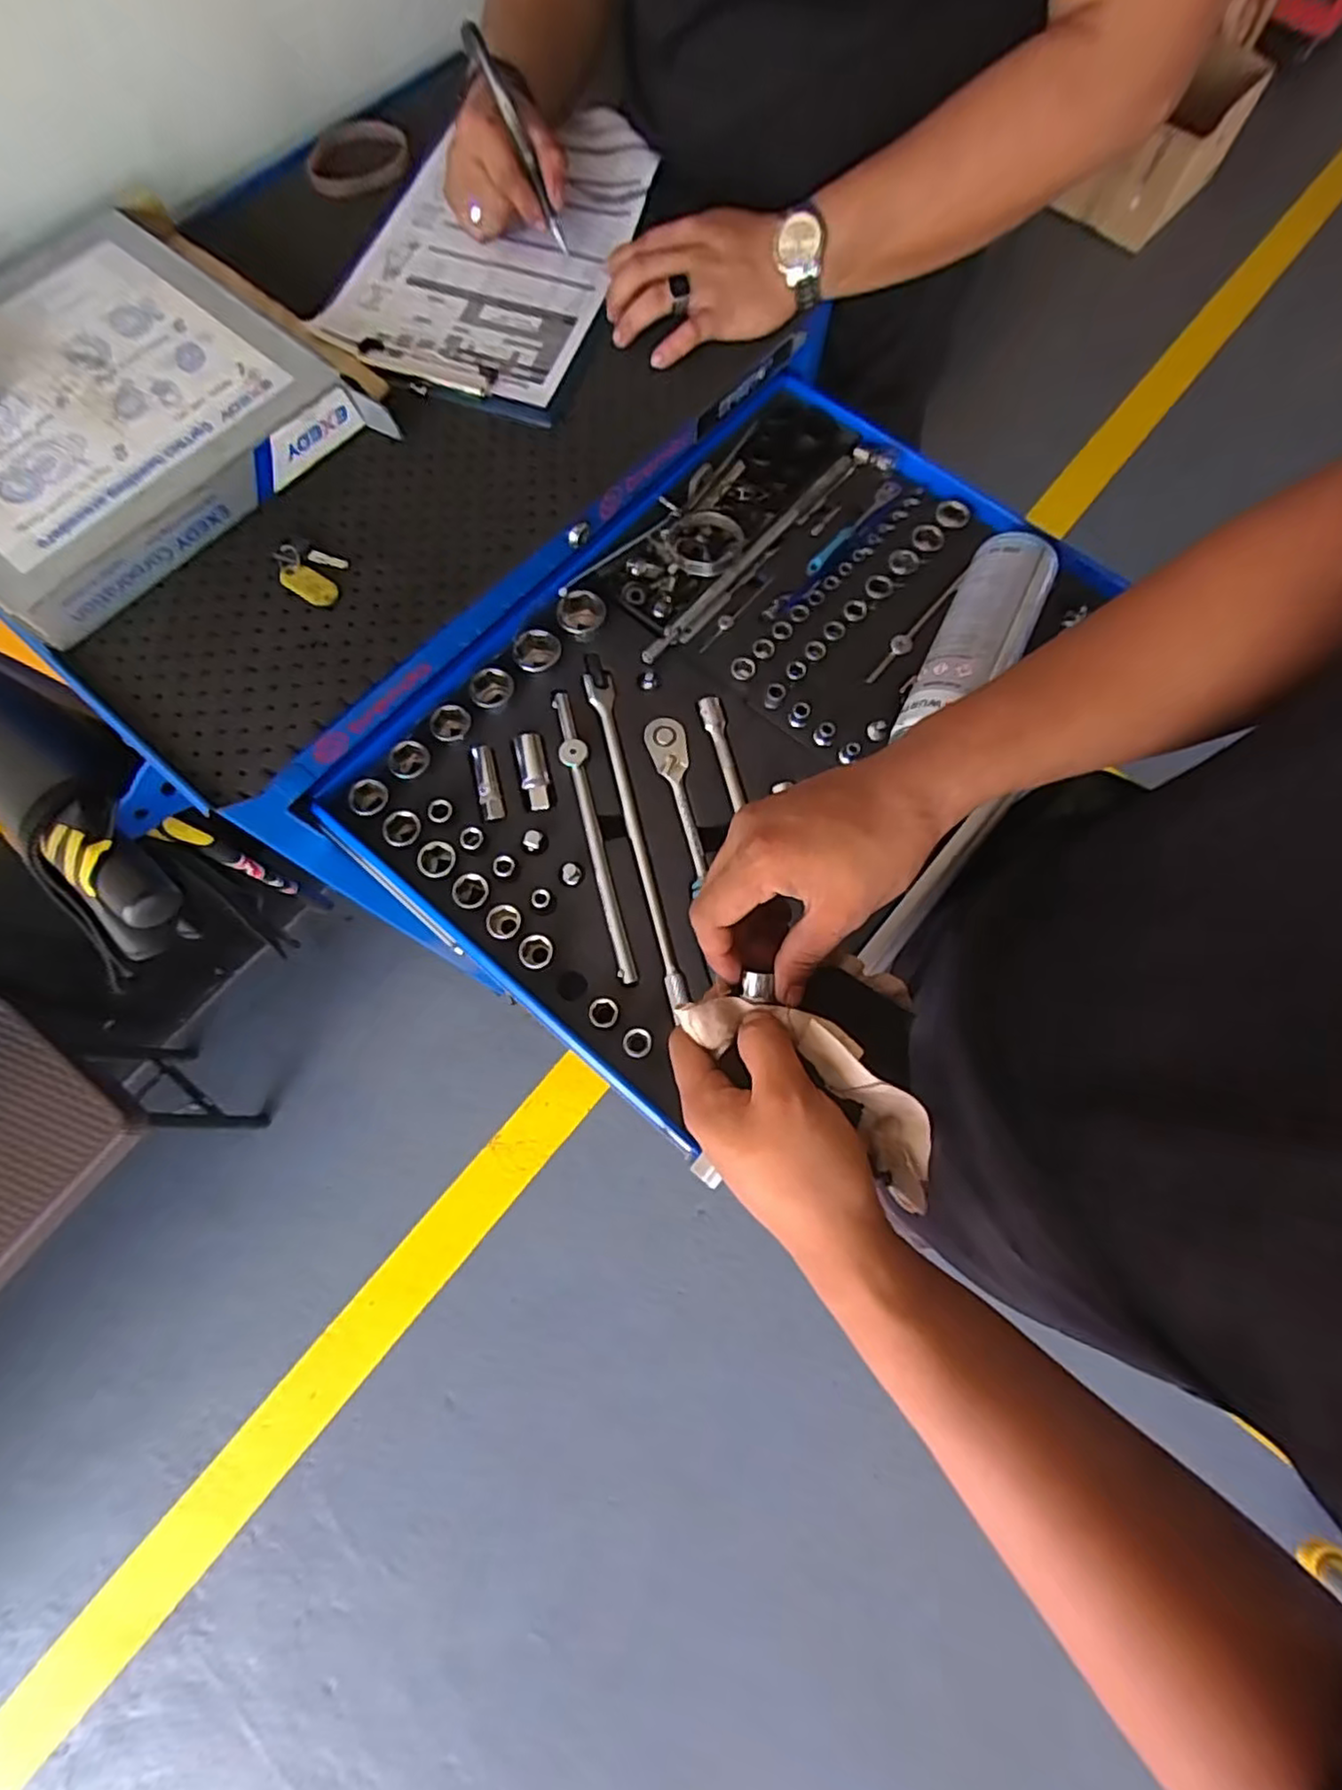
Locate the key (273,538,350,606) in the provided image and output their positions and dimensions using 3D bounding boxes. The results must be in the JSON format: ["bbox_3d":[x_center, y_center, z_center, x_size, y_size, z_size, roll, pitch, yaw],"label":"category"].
[{"bbox_3d":[-0.261,-0.235,0.494,0.056,0.008,0.044,22,74,6],"label":"key"}]

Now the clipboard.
[{"bbox_3d":[-0.152,-0.563,0.587,0.217,0.020,0.343,15,75,3],"label":"clipboard"}]

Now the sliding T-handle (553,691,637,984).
[{"bbox_3d":[-0.060,-0.051,0.525,0.020,0.019,0.242,-15,74,-5],"label":"sliding T-handle"}]

